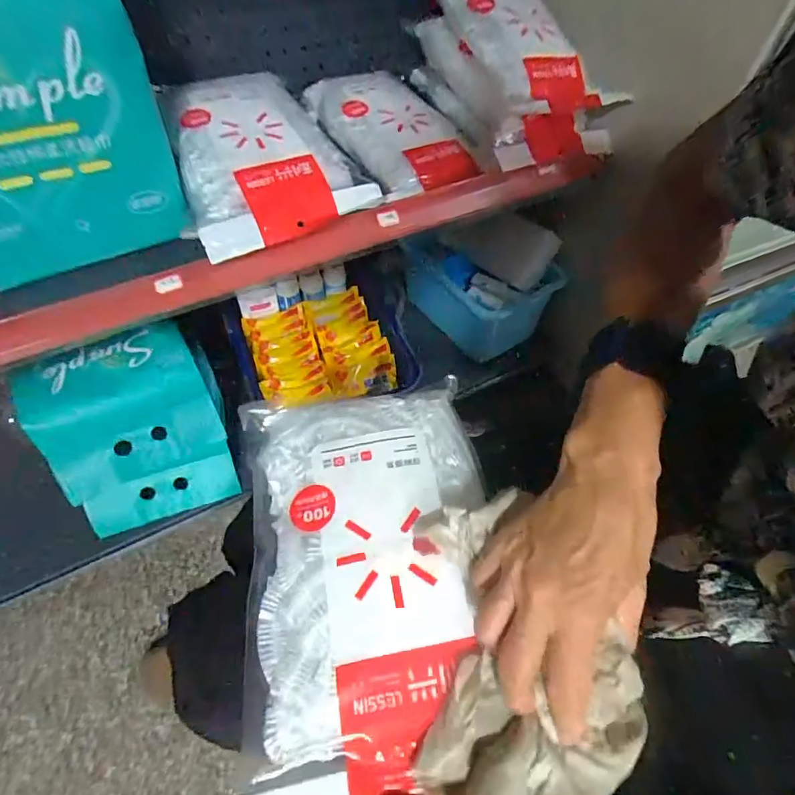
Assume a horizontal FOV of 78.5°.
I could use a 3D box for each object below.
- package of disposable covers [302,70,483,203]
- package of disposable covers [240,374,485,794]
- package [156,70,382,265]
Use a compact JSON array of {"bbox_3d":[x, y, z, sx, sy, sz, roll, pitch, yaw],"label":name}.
[{"bbox_3d":[-0.008,-0.339,0.610,0.147,0.051,0.206,-24,60,-19],"label":"package of disposable covers"},{"bbox_3d":[-0.016,0.111,0.330,0.172,0.028,0.275,-7,56,-9],"label":"package of disposable covers"},{"bbox_3d":[-0.155,-0.260,0.519,0.189,0.067,0.205,-29,62,-22],"label":"package"}]

